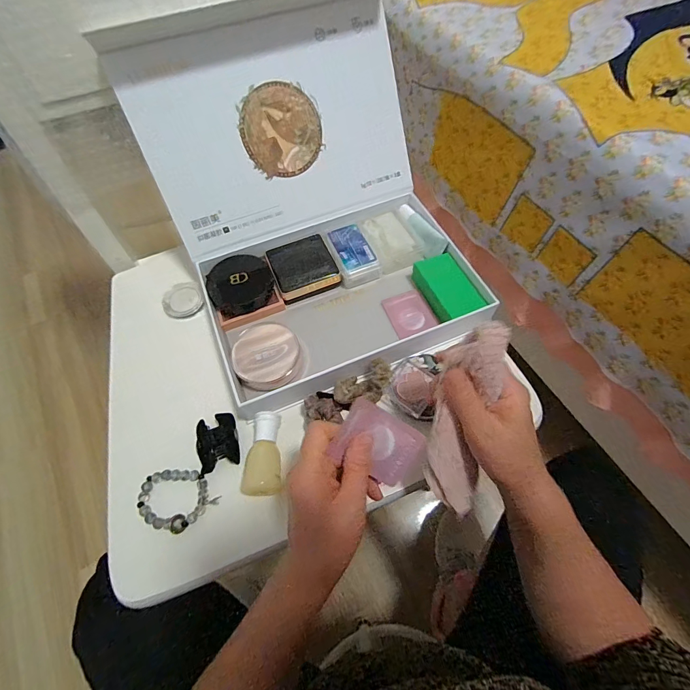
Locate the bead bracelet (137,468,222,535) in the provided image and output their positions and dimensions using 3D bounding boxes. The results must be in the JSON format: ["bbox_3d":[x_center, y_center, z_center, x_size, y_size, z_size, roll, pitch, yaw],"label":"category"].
[{"bbox_3d":[-0.158,0.141,0.347,0.058,0.012,0.061,-1,63,1],"label":"bead bracelet"}]

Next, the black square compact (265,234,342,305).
[{"bbox_3d":[-0.052,-0.095,0.457,0.073,0.018,0.076,-22,65,-9],"label":"black square compact"}]

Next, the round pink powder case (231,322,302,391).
[{"bbox_3d":[-0.082,0.010,0.393,0.068,0.026,0.070,-1,63,1],"label":"round pink powder case"}]

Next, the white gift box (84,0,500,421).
[{"bbox_3d":[-0.031,-0.151,0.383,0.280,0.209,0.311,-25,65,-11],"label":"white gift box"}]

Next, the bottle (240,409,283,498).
[{"bbox_3d":[-0.077,0.102,0.353,0.033,0.022,0.076,-6,63,-1],"label":"bottle"}]

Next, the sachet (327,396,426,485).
[{"bbox_3d":[0.026,0.075,0.287,0.066,0.004,0.050,33,91,-16],"label":"sachet"}]

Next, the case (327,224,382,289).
[{"bbox_3d":[0.009,-0.111,0.456,0.045,0.023,0.075,-20,64,-8],"label":"case"}]

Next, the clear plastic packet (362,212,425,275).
[{"bbox_3d":[0.056,-0.130,0.472,0.058,0.026,0.074,-28,66,-12],"label":"clear plastic packet"}]

